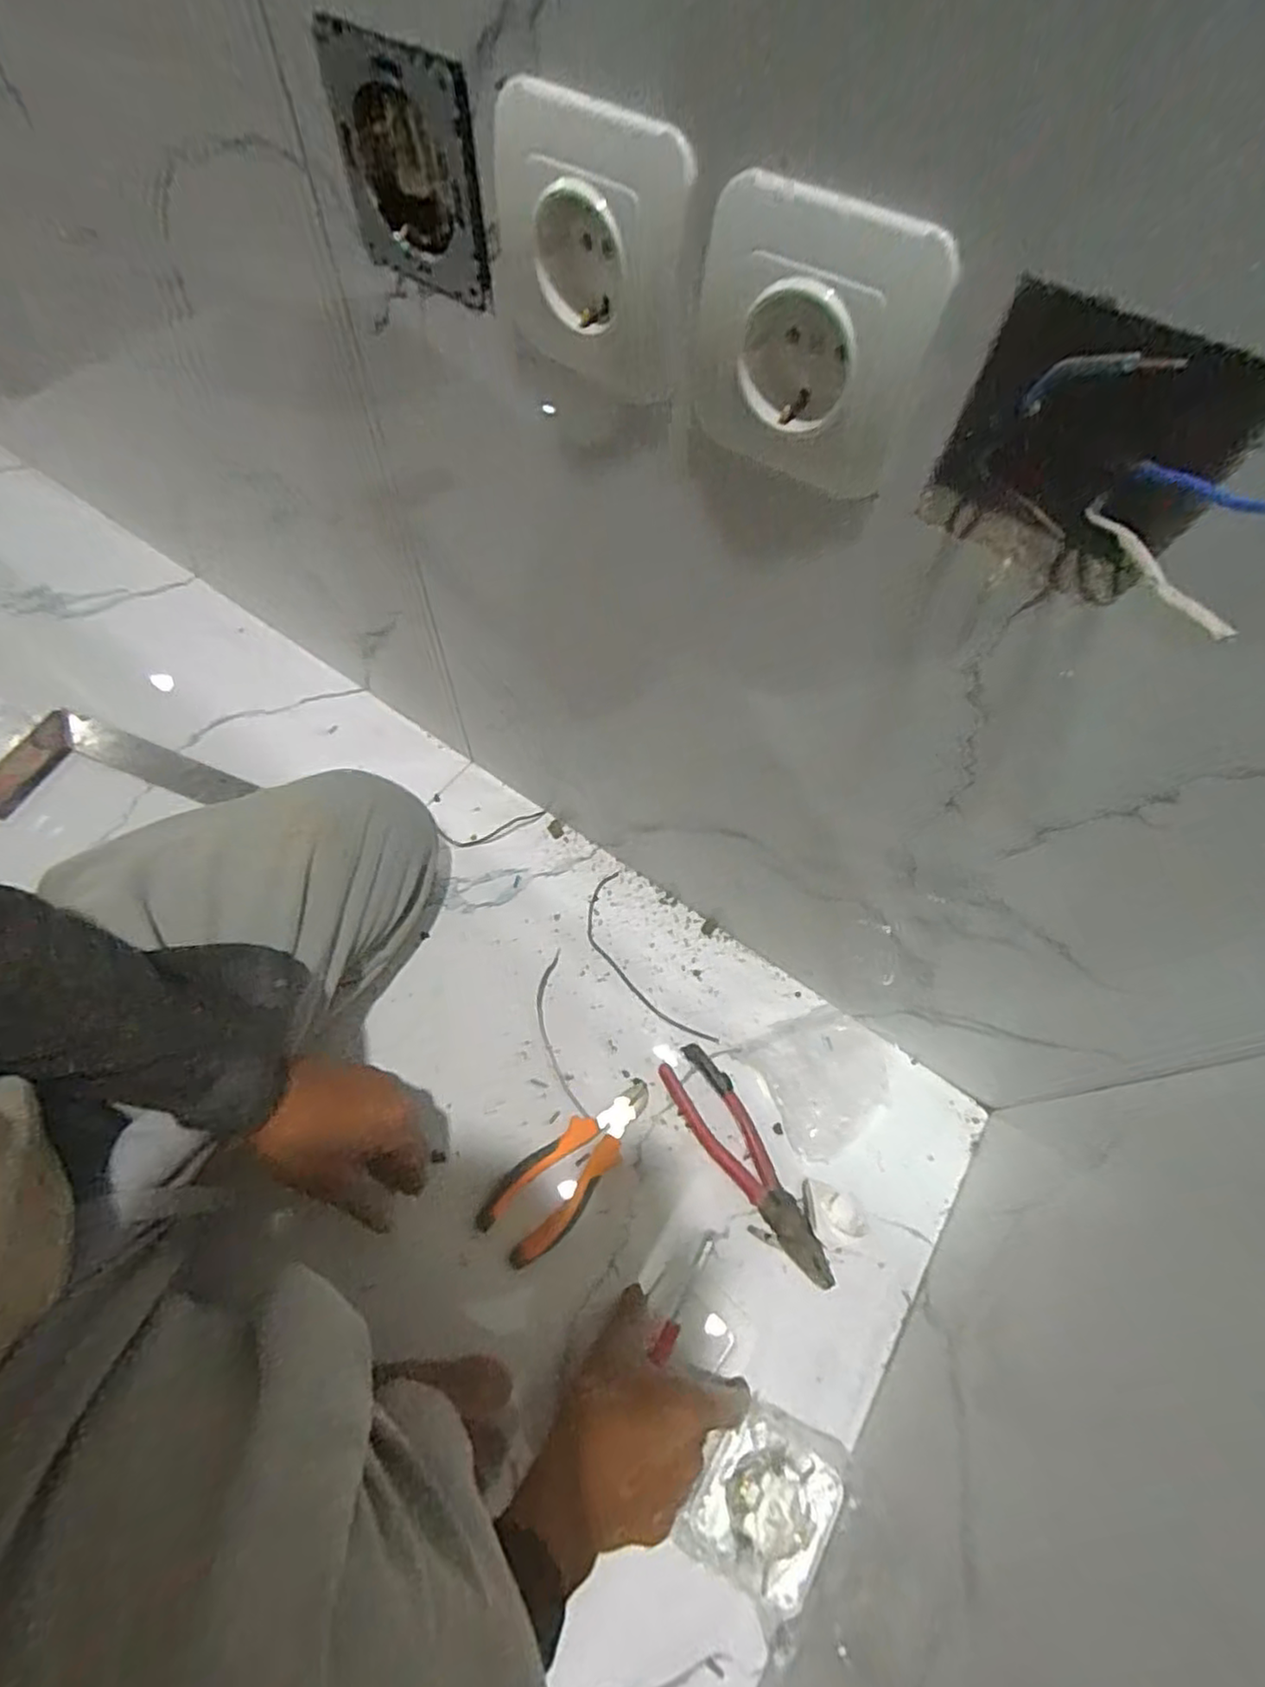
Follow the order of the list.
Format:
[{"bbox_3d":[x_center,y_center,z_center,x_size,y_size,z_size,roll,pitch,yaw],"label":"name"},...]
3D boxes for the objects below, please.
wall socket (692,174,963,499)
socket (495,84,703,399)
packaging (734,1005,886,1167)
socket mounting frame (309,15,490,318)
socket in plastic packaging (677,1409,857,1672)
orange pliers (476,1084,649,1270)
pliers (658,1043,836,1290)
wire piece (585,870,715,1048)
[{"bbox_3d":[0.057,-0.165,0.224,0.079,0.081,0.022,31,67,16],"label":"wall socket"},{"bbox_3d":[-0.017,-0.213,0.248,0.081,0.088,0.019,28,72,11],"label":"socket"},{"bbox_3d":[0.166,0.192,0.564,0.108,0.045,0.102,-24,69,-17],"label":"packaging"},{"bbox_3d":[-0.093,-0.271,0.272,0.094,0.074,0.013,39,67,15],"label":"socket mounting frame"},{"bbox_3d":[0.090,0.430,0.432,0.086,0.045,0.104,35,66,14],"label":"socket in plastic packaging"},{"bbox_3d":[-0.044,0.255,0.528,0.155,0.021,0.062,-35,70,-19],"label":"orange pliers"},{"bbox_3d":[0.090,0.252,0.533,0.044,0.019,0.192,-28,68,-16],"label":"pliers"},{"bbox_3d":[0.006,0.113,0.619,0.054,0.005,0.182,-26,67,-15],"label":"wire piece"}]

